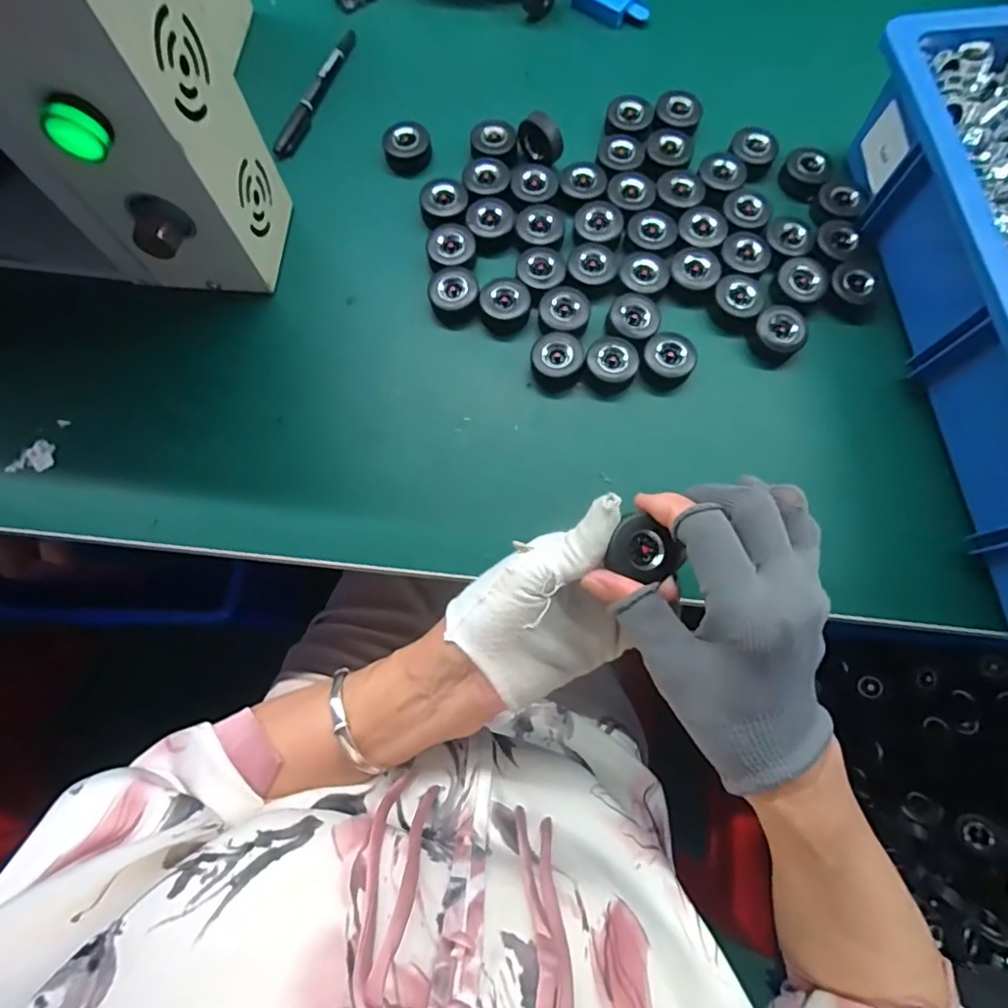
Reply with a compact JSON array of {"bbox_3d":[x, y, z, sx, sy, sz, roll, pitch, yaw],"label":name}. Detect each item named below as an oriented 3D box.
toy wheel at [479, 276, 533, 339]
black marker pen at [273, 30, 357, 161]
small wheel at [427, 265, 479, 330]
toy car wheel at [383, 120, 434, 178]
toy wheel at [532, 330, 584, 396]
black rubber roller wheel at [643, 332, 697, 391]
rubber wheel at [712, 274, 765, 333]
[{"bbox_3d":[0.001,-0.148,0.413,0.036,0.019,0.040,5,75,3],"label":"toy wheel"},{"bbox_3d":[-0.159,-0.350,0.468,0.016,0.007,0.144,19,76,6],"label":"black marker pen"},{"bbox_3d":[-0.038,-0.158,0.416,0.036,0.019,0.042,-7,75,0],"label":"small wheel"},{"bbox_3d":[-0.078,-0.291,0.448,0.039,0.018,0.032,-14,75,-2],"label":"toy car wheel"},{"bbox_3d":[0.038,-0.103,0.399,0.036,0.019,0.038,0,75,1],"label":"toy wheel"},{"bbox_3d":[0.119,-0.105,0.400,0.036,0.021,0.035,0,75,1],"label":"black rubber roller wheel"},{"bbox_3d":[0.174,-0.150,0.411,0.035,0.022,0.033,0,75,1],"label":"rubber wheel"}]

